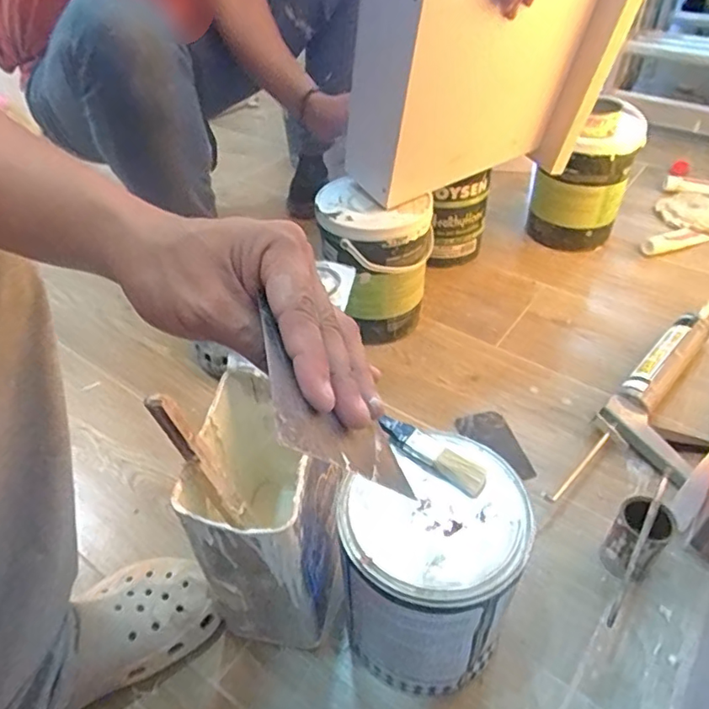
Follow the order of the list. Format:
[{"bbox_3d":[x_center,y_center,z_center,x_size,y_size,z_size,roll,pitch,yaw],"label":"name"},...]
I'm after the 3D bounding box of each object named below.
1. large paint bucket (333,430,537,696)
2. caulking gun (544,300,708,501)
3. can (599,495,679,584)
[{"bbox_3d":[0.072,0.204,0.533,0.150,0.208,0.164,-1,43,1],"label":"large paint bucket"},{"bbox_3d":[0.442,0.056,0.790,0.122,0.051,0.493,29,51,29],"label":"caulking gun"},{"bbox_3d":[0.305,0.200,0.607,0.055,0.095,0.052,-1,43,1],"label":"can"}]

